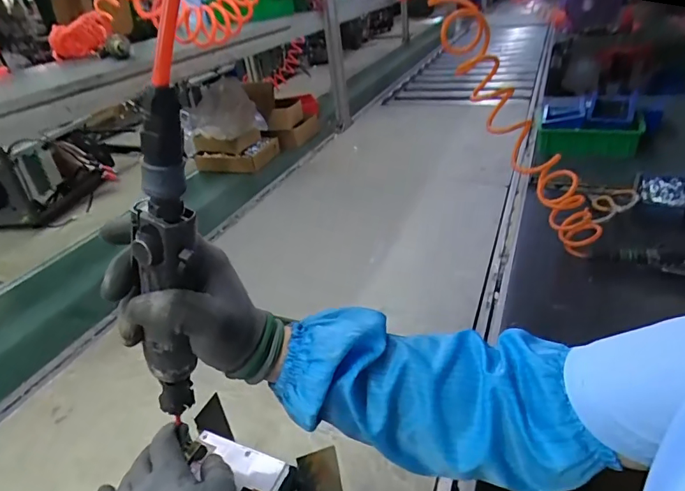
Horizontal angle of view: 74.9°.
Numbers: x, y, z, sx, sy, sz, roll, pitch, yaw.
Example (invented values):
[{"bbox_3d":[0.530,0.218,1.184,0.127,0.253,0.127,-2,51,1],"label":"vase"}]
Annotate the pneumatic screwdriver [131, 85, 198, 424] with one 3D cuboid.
[{"bbox_3d":[-0.118,0.030,0.309,0.030,0.273,0.026,10,32,-2],"label":"pneumatic screwdriver"}]

